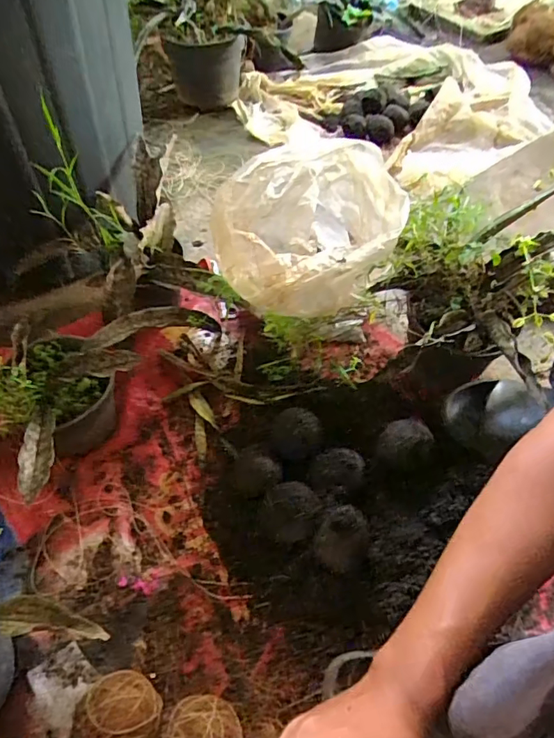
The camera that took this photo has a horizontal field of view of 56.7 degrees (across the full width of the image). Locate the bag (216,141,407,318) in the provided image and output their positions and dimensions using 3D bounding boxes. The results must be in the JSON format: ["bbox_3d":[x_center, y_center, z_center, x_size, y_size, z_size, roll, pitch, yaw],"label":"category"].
[{"bbox_3d":[0.049,-0.165,0.605,0.265,0.147,0.139,-35,61,-22],"label":"bag"}]

